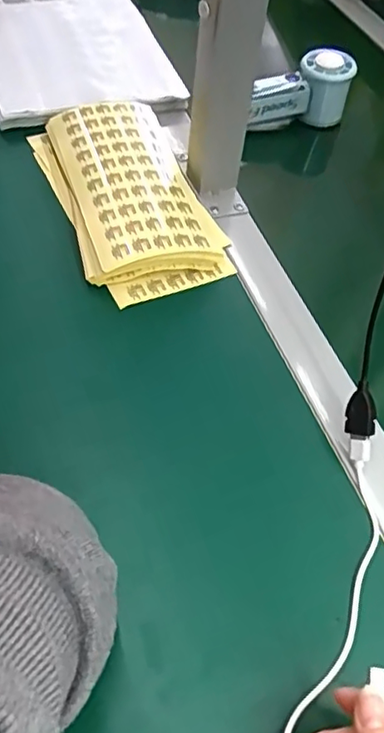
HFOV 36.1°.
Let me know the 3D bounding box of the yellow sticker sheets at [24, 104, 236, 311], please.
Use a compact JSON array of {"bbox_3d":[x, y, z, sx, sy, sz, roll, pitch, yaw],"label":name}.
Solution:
[{"bbox_3d":[-0.057,-0.158,0.529,0.124,0.057,0.234,-16,52,-17],"label":"yellow sticker sheets"}]

